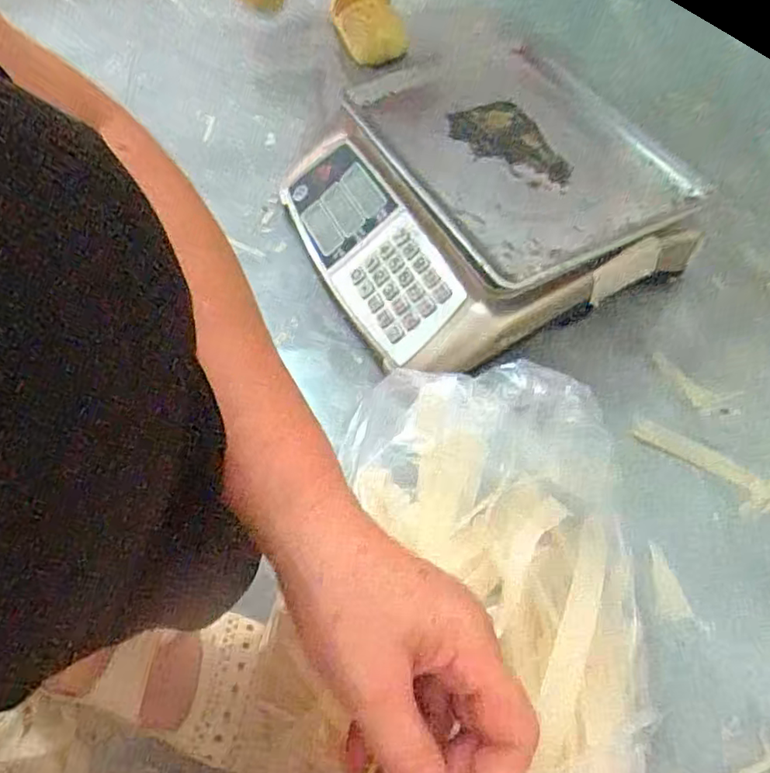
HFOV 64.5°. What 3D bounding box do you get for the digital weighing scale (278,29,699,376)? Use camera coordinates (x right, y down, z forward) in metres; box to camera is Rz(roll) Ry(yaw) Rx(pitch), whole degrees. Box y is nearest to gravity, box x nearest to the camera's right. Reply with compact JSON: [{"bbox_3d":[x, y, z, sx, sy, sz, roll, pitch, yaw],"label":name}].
[{"bbox_3d":[0.092,-0.203,0.658,0.344,0.108,0.351,-24,59,-13],"label":"digital weighing scale"}]

